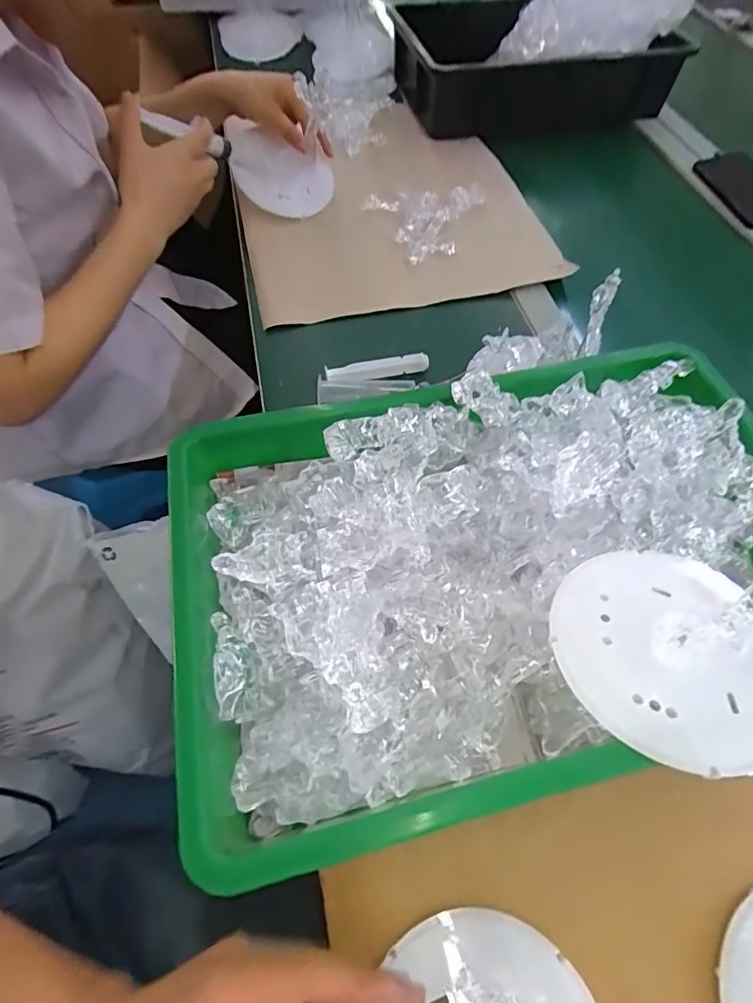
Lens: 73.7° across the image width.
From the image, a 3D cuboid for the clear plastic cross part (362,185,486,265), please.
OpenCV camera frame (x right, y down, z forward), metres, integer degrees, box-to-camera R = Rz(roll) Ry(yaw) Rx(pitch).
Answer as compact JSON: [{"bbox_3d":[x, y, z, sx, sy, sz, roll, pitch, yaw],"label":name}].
[{"bbox_3d":[0.078,-0.348,0.617,0.156,0.017,0.119,-16,61,-10],"label":"clear plastic cross part"}]

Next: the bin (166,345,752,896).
[{"bbox_3d":[0.078,0.037,0.330,0.405,0.079,0.272,-11,60,-8],"label":"bin"}]

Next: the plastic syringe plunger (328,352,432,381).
[{"bbox_3d":[0.001,-0.132,0.503,0.104,0.018,0.014,-11,60,-8],"label":"plastic syringe plunger"}]

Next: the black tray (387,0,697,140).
[{"bbox_3d":[0.228,-0.650,0.736,0.390,0.112,0.174,-14,60,-9],"label":"black tray"}]

